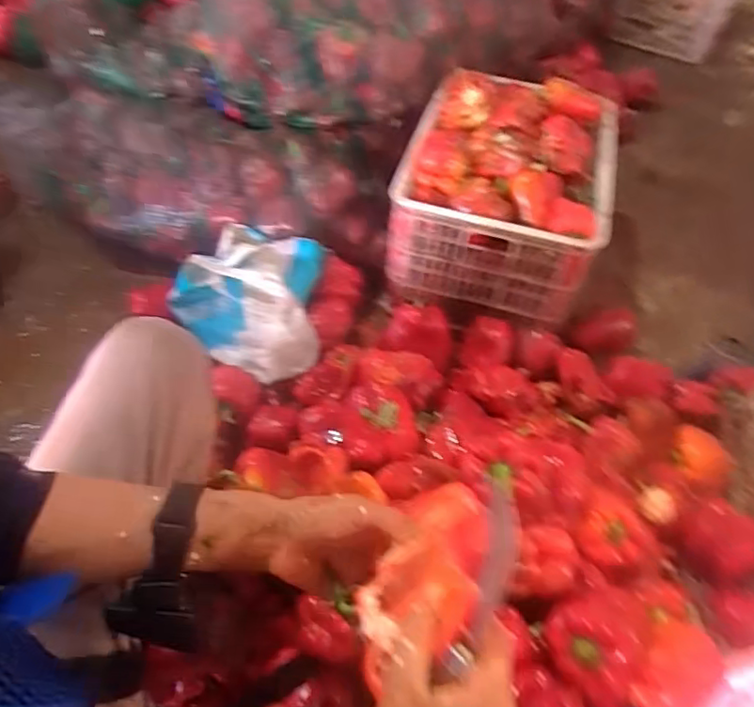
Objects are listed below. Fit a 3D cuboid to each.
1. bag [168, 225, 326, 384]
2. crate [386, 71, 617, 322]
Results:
[{"bbox_3d":[-0.219,-0.098,1.023,0.268,0.113,0.252,12,50,4],"label":"bag"},{"bbox_3d":[0.249,-0.328,1.150,0.356,0.267,0.447,15,51,7],"label":"crate"}]

